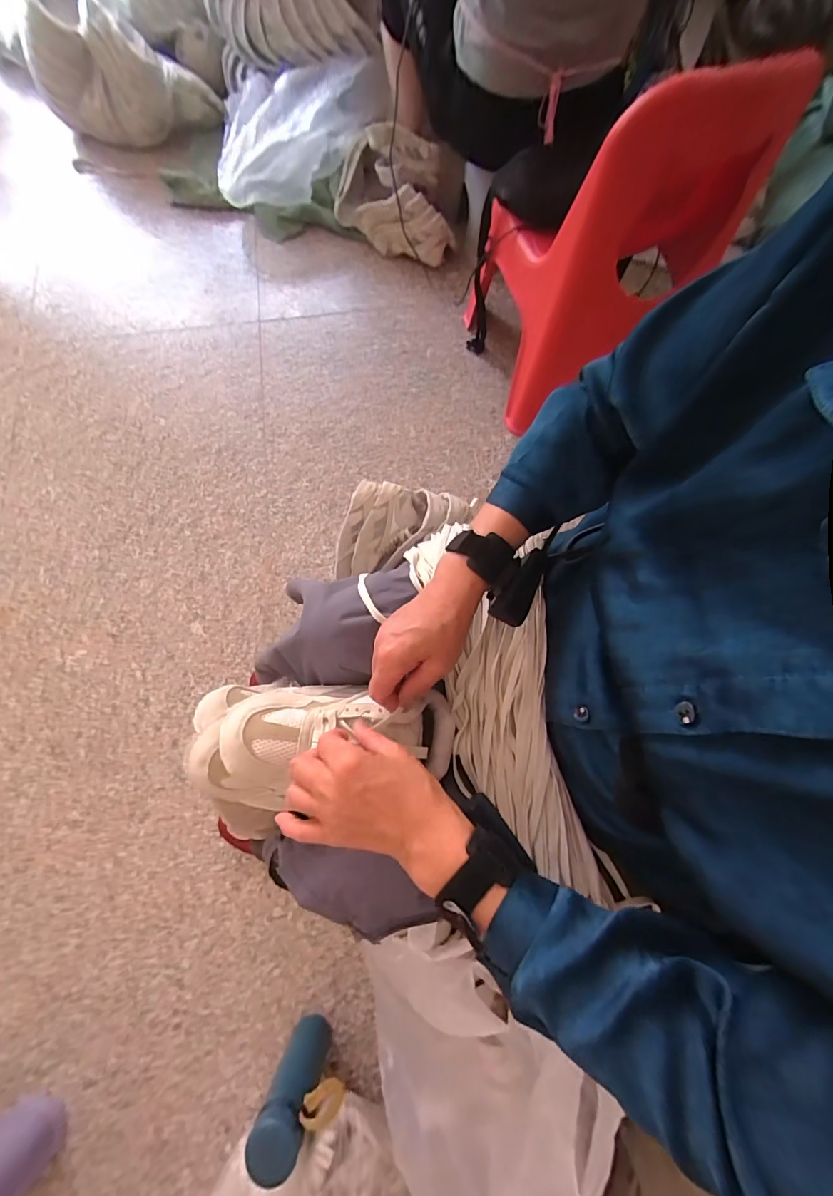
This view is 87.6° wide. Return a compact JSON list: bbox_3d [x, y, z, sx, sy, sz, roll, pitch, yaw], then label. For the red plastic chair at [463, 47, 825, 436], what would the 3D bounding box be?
[{"bbox_3d":[0.328,-0.681,0.841,0.312,0.578,0.357,-23,75,-9],"label":"red plastic chair"}]

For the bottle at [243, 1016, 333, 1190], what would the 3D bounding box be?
[{"bbox_3d":[-0.174,0.699,0.630,0.072,0.209,0.077,12,73,2],"label":"bottle"}]

